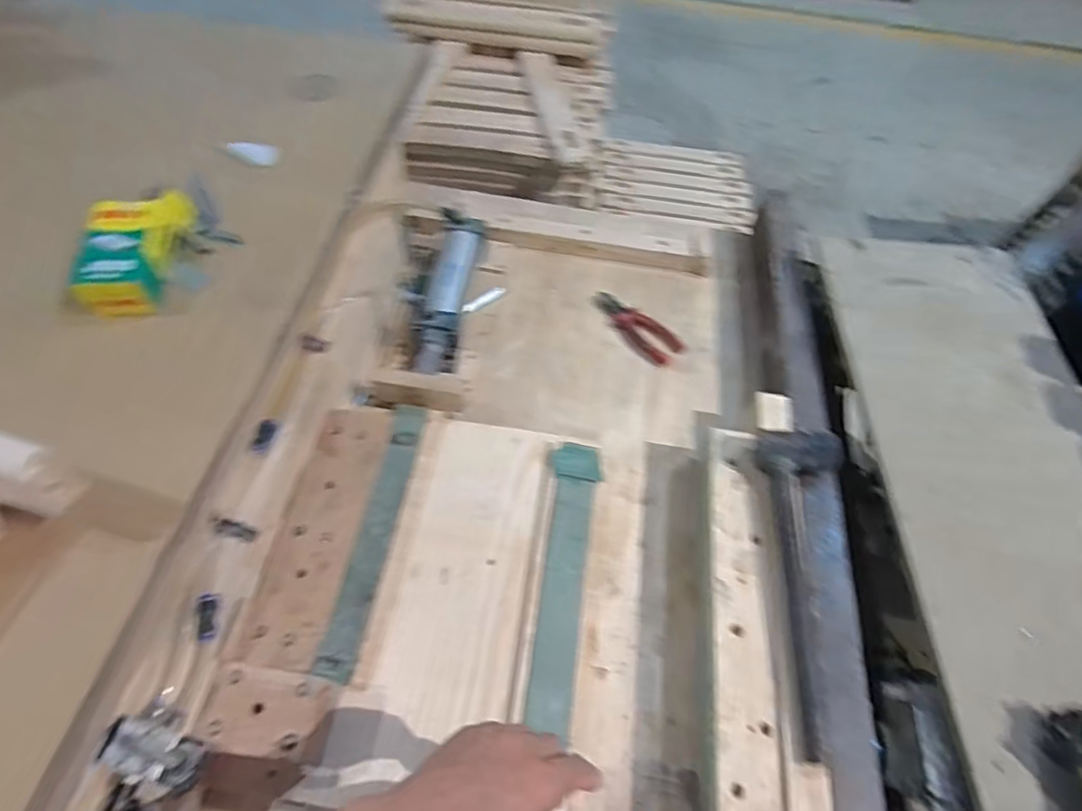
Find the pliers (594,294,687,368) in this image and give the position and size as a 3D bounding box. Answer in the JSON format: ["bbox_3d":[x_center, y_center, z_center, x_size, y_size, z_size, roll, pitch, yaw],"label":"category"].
[{"bbox_3d":[0.139,-0.121,0.880,0.050,0.021,0.157,-36,66,-24],"label":"pliers"}]

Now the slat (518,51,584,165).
[{"bbox_3d":[0.028,-0.653,1.256,0.074,0.016,0.373,-9,58,-10],"label":"slat"}]

